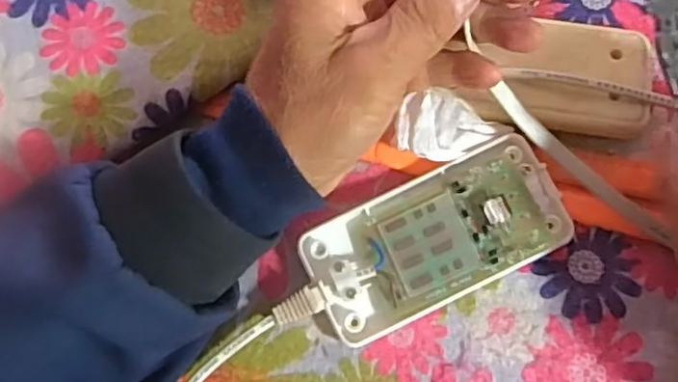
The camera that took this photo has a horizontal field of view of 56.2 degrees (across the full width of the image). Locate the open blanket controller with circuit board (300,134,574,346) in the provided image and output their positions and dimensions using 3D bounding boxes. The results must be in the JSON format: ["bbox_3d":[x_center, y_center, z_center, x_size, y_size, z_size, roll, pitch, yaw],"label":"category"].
[{"bbox_3d":[0.047,0.022,0.308,0.122,0.024,0.062,-24,72,-6],"label":"open blanket controller with circuit board"}]

